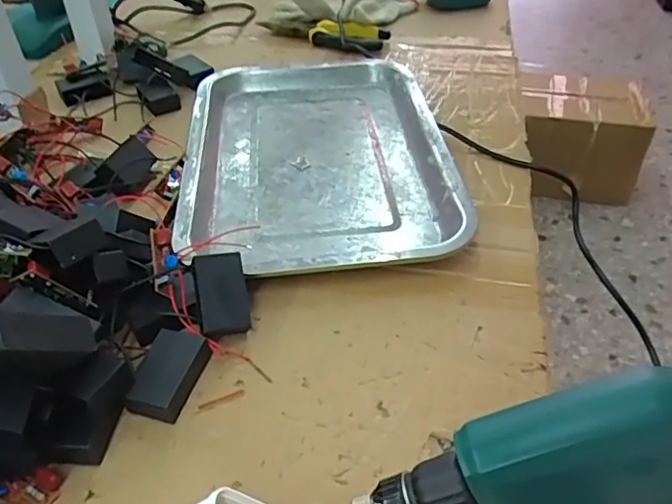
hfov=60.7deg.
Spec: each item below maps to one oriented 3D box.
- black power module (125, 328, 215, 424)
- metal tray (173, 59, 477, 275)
[{"bbox_3d":[-0.093,0.069,0.323,0.030,0.018,0.050,9,43,11],"label":"black power module"},{"bbox_3d":[-0.018,-0.089,0.487,0.208,0.021,0.306,-4,43,-3],"label":"metal tray"}]

